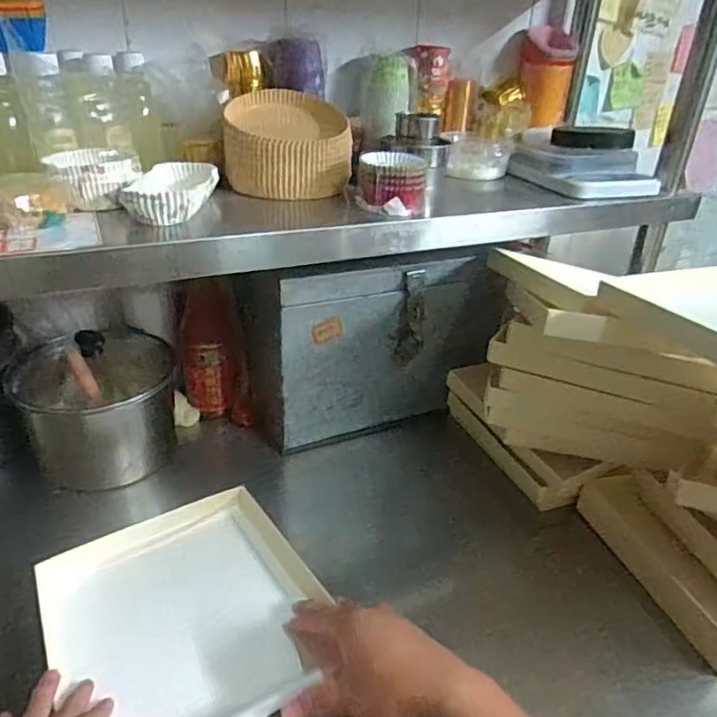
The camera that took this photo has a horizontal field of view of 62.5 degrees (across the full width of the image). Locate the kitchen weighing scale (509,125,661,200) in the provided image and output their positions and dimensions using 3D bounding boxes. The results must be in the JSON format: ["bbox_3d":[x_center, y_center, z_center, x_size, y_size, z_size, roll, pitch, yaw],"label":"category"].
[{"bbox_3d":[0.313,-0.273,0.810,0.153,0.069,0.141,-9,33,-21],"label":"kitchen weighing scale"}]

